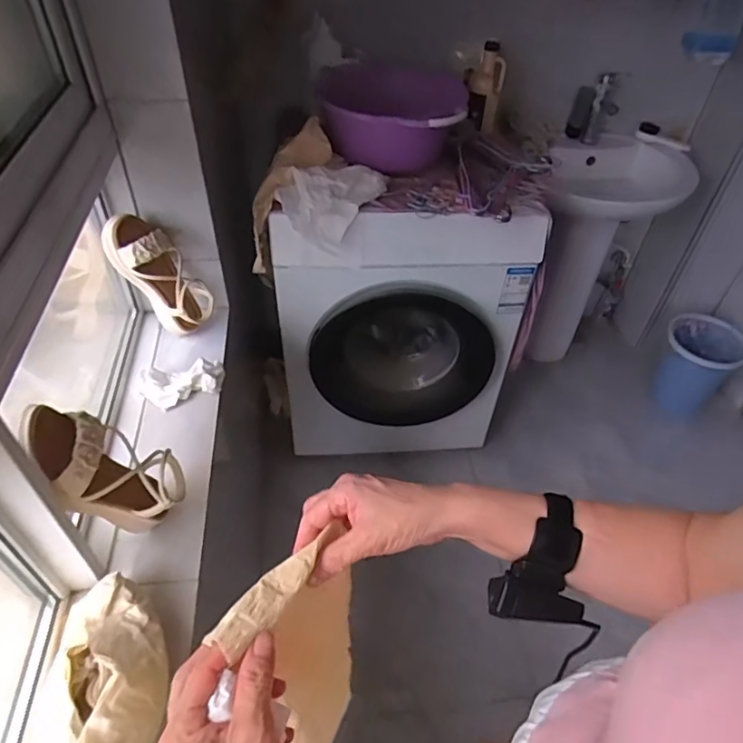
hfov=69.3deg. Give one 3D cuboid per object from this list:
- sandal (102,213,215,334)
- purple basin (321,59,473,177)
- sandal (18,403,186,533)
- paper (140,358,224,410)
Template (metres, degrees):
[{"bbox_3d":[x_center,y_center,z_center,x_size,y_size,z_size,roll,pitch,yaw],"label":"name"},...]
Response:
[{"bbox_3d":[-0.394,-0.183,1.003,0.098,0.244,0.104,-13,39,21],"label":"sandal"},{"bbox_3d":[0.040,-0.555,1.208,0.306,0.179,0.320,1,43,-1],"label":"purple basin"},{"bbox_3d":[-0.343,0.127,0.692,0.084,0.232,0.119,-23,38,22],"label":"sandal"},{"bbox_3d":[-0.340,0.015,0.965,0.147,0.051,0.077,-10,44,-11],"label":"paper"}]

